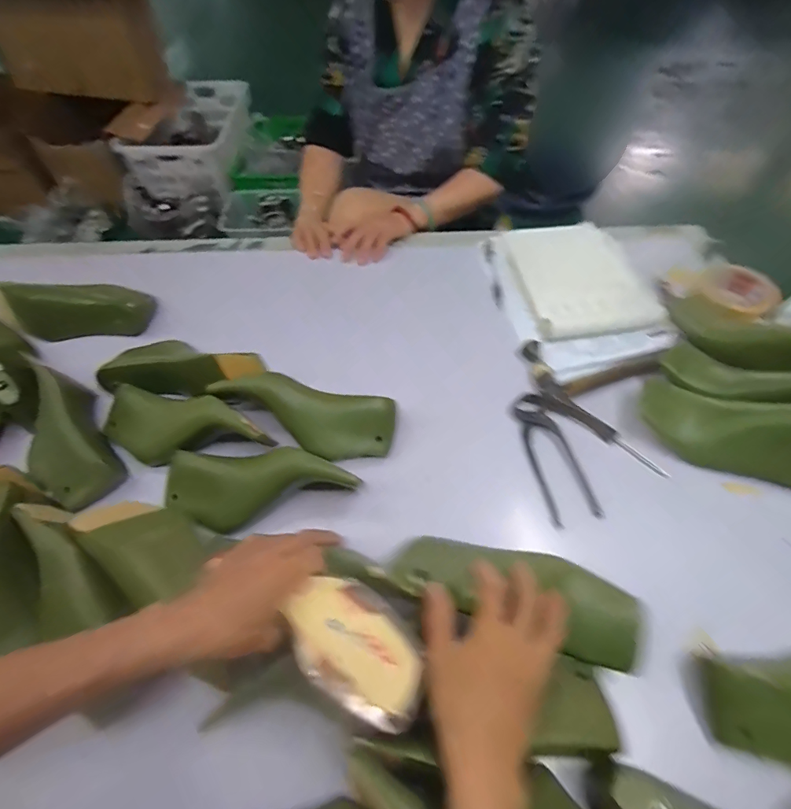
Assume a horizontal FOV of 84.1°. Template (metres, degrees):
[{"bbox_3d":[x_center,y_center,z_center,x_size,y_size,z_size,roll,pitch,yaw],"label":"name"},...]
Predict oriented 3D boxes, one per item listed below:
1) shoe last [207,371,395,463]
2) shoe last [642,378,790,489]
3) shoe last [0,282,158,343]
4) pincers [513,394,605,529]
[{"bbox_3d":[-0.112,0.009,0.542,0.229,0.063,0.075,20,57,-5],"label":"shoe last"},{"bbox_3d":[0.405,0.036,0.499,0.236,0.079,0.065,23,60,15],"label":"shoe last"},{"bbox_3d":[-0.514,-0.166,0.720,0.231,0.082,0.092,-4,56,-2],"label":"shoe last"},{"bbox_3d":[0.201,0.064,0.554,0.061,0.022,0.173,-8,57,-5],"label":"pincers"}]

